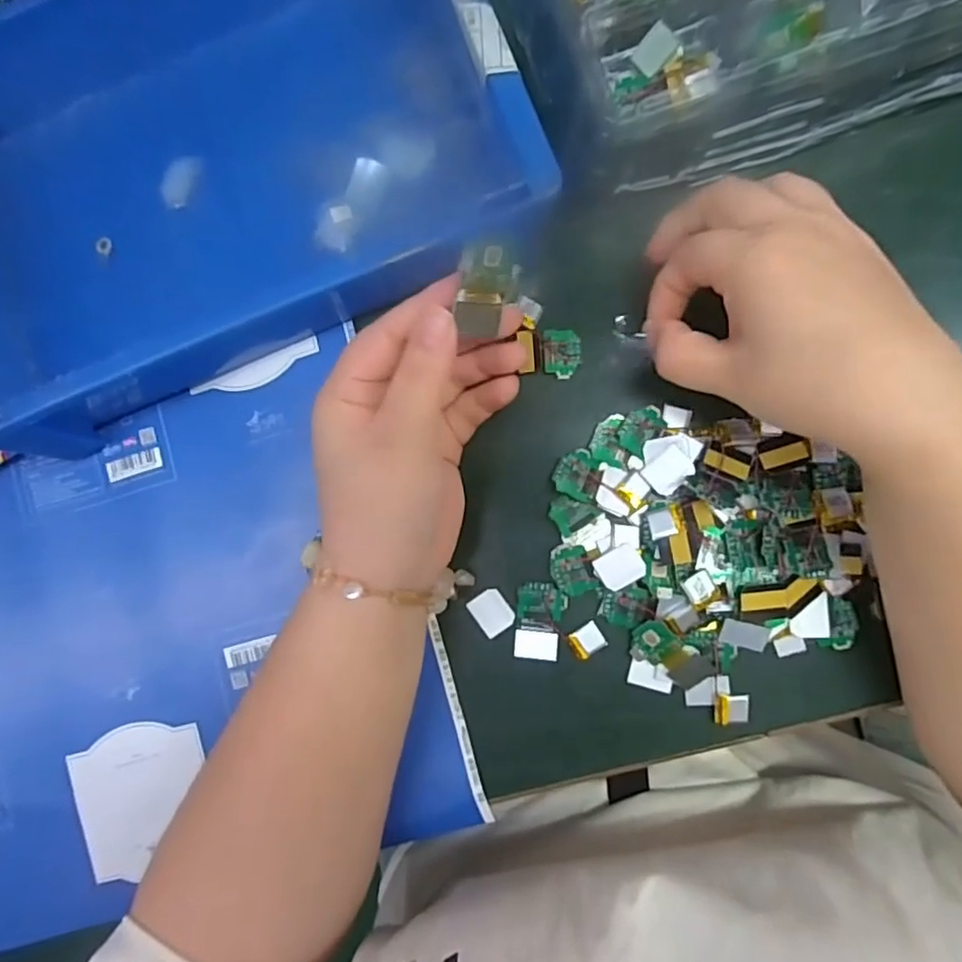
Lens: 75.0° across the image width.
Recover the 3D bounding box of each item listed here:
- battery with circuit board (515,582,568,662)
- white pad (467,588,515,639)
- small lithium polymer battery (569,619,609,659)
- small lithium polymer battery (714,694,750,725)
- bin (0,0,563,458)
[{"bbox_3d":[0.030,0.071,0.318,0.024,0.004,0.039,3,87,7],"label":"battery with circuit board"},{"bbox_3d":[0.006,0.067,0.322,0.019,0.004,0.022,-37,83,3],"label":"white pad"},{"bbox_3d":[0.054,0.081,0.315,0.017,0.004,0.014,-33,83,3],"label":"small lithium polymer battery"},{"bbox_3d":[0.123,0.112,0.308,0.016,0.004,0.015,5,87,7],"label":"small lithium polymer battery"},{"bbox_3d":[-0.138,-0.170,0.319,0.313,0.067,0.220,-23,84,4],"label":"bin"}]

